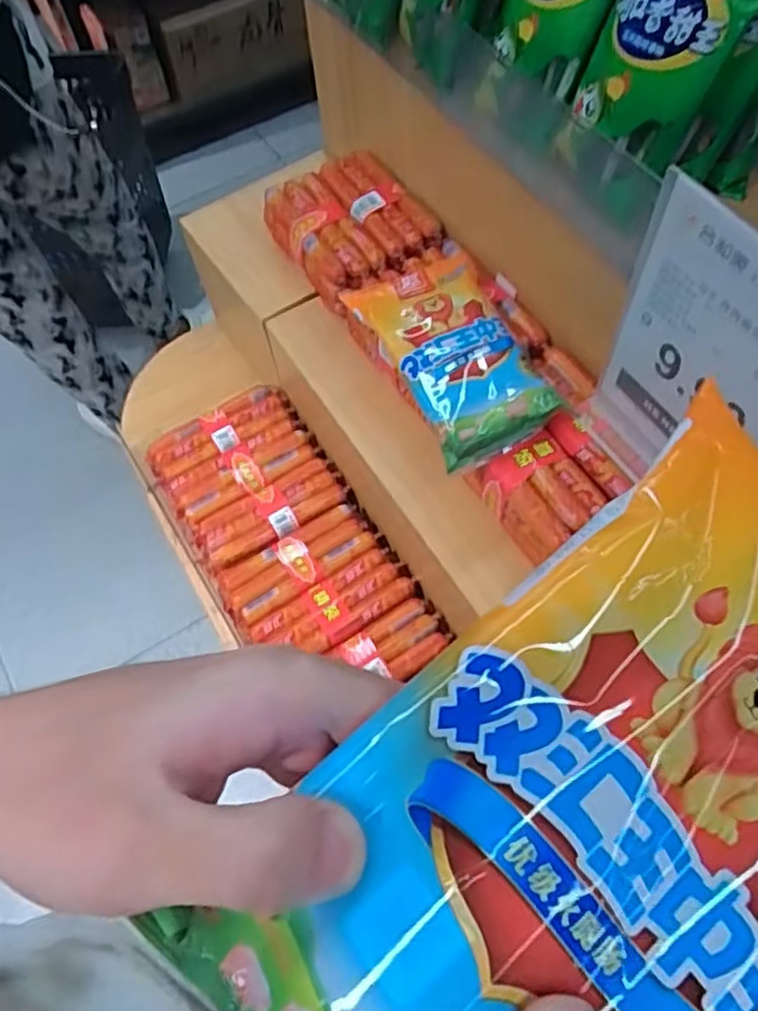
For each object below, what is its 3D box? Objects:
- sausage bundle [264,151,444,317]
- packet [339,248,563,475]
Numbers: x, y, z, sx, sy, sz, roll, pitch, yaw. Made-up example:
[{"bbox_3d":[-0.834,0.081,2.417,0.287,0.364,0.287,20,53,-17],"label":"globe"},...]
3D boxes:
[{"bbox_3d":[-0.028,-0.294,0.774,0.145,0.054,0.168,-25,62,-9],"label":"sausage bundle"},{"bbox_3d":[0.068,-0.136,0.621,0.119,0.035,0.219,-23,61,-8],"label":"packet"}]

